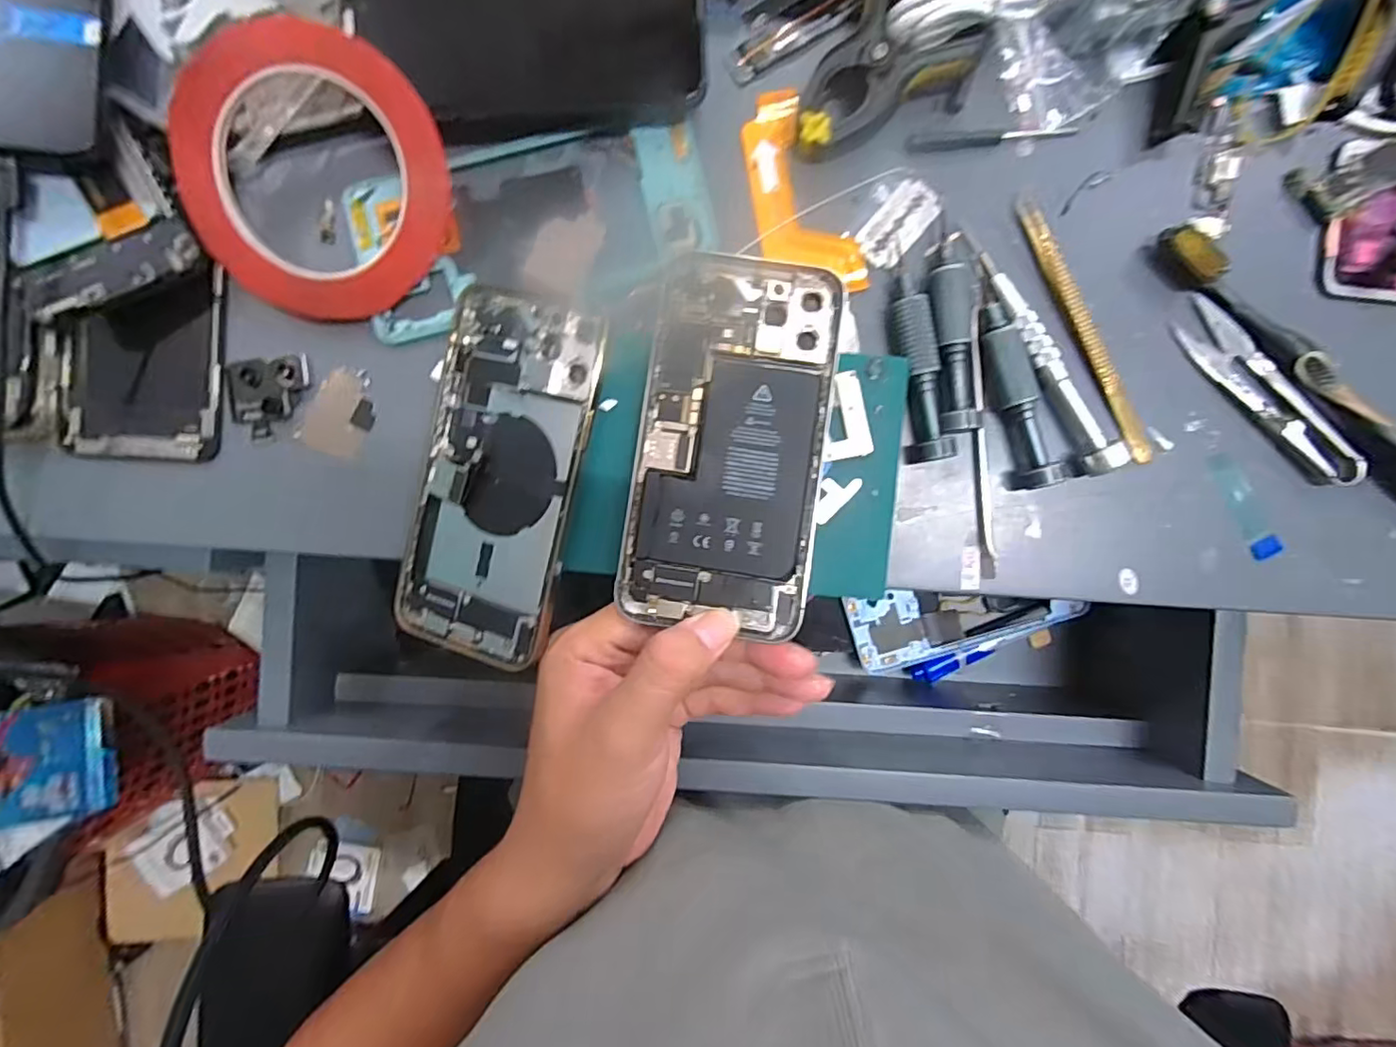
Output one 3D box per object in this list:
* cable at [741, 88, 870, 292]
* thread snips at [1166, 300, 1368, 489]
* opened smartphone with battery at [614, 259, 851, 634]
[{"bbox_3d":[0.044,-0.150,0.272,0.039,0.005,0.097,-22,91,1],"label":"cable"},{"bbox_3d":[0.257,-0.057,0.264,0.024,0.011,0.101,-40,93,2],"label":"thread snips"},{"bbox_3d":[0.014,-0.036,0.252,0.079,0.006,0.158,7,85,3],"label":"opened smartphone with battery"}]

